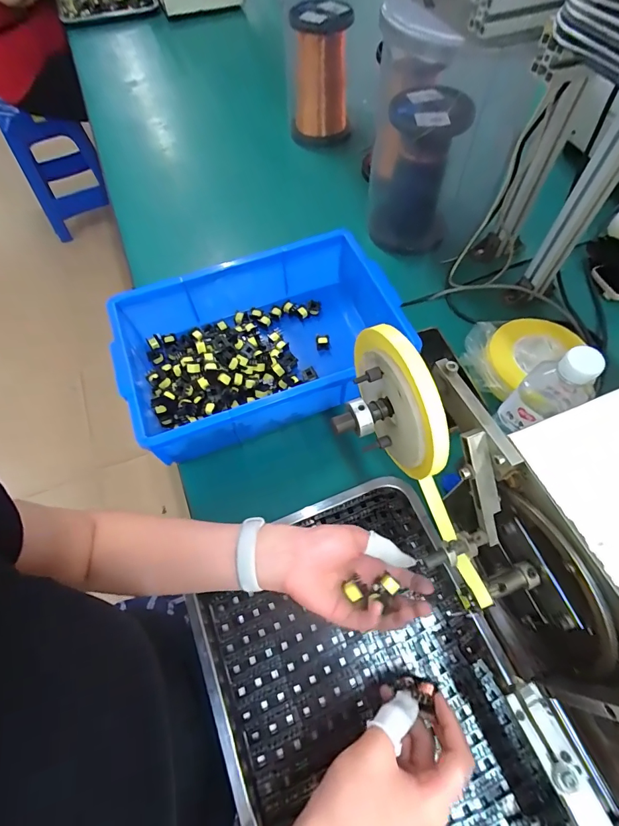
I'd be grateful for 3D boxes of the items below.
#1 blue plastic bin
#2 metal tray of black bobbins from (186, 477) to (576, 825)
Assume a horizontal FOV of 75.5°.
[{"bbox_3d":[-0.053,-0.102,0.575,0.405,0.096,0.242,-19,63,-8],"label":"blue plastic bin"},{"bbox_3d":[0.057,0.286,0.405,0.287,0.026,0.386,-20,64,-9],"label":"metal tray of black bobbins"}]

